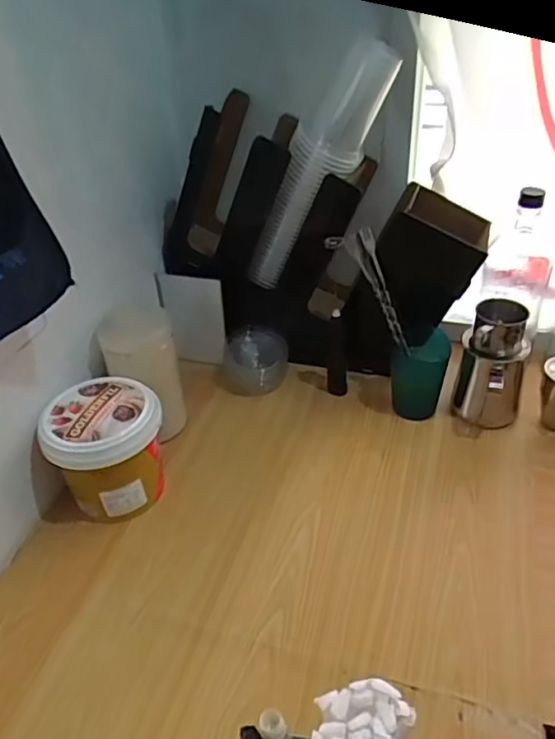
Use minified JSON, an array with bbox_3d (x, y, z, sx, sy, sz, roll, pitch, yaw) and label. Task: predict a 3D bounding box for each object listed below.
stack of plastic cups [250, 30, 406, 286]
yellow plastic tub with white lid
[{"bbox_3d":[0.051,-0.253,0.747,0.078,0.346,0.092,39,47,5],"label":"stack of plastic cups"},{"bbox_3d":[-0.196,0.096,0.690,0.123,0.134,0.115,-2,36,2],"label":"yellow plastic tub with white lid"}]

